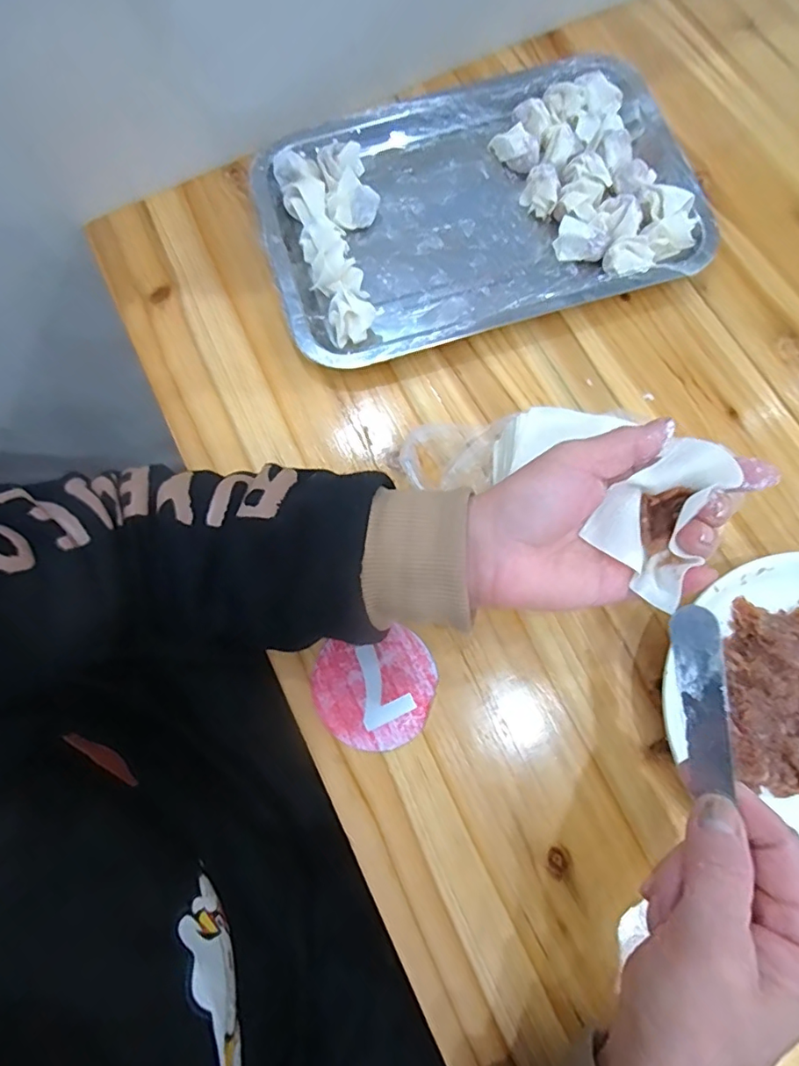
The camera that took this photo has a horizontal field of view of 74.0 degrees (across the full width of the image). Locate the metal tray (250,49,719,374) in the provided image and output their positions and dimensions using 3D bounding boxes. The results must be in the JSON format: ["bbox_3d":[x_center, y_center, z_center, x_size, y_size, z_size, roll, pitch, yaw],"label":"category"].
[{"bbox_3d":[0.056,-0.240,0.387,0.305,0.029,0.202,-17,76,-4],"label":"metal tray"}]

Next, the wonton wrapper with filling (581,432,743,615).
[{"bbox_3d":[0.125,-0.008,0.256,0.049,0.034,0.071,26,78,7],"label":"wonton wrapper with filling"}]

